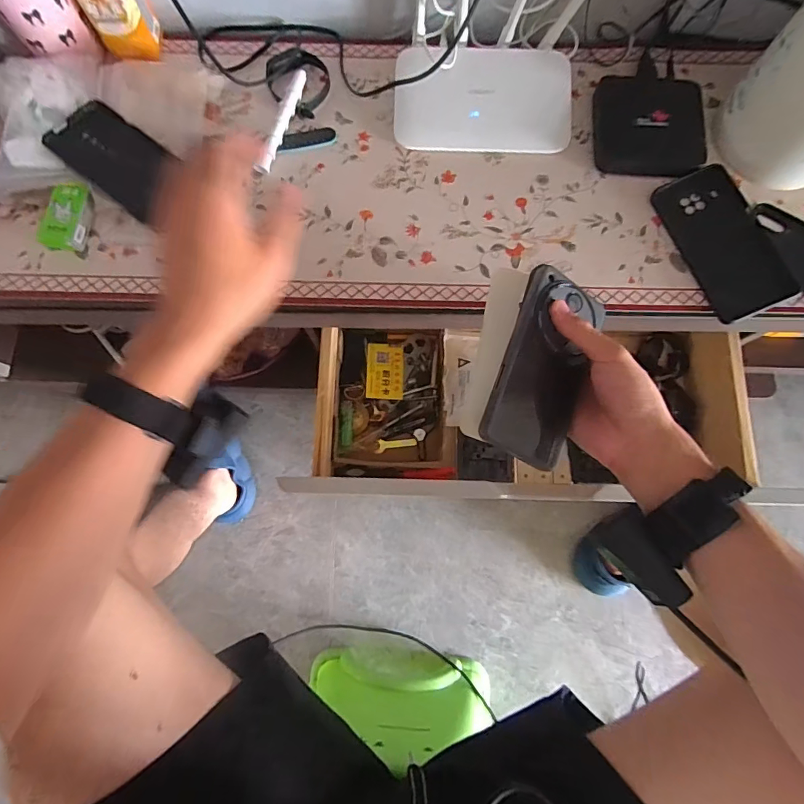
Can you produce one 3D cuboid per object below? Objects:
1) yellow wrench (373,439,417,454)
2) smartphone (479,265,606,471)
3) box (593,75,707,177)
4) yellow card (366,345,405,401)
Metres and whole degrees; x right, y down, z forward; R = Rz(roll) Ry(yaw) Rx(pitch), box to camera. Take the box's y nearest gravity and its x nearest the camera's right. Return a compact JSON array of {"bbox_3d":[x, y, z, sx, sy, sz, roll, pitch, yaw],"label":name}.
[{"bbox_3d":[-0.010,0.062,0.674,0.062,0.005,0.019,-12,77,-3],"label":"yellow wrench"},{"bbox_3d":[0.120,-0.030,0.383,0.077,0.016,0.159,25,80,-22],"label":"smartphone"},{"bbox_3d":[0.276,-0.309,0.506,0.113,0.027,0.114,4,76,0],"label":"box"},{"bbox_3d":[-0.025,-0.046,0.674,0.055,0.006,0.086,3,72,-7],"label":"yellow card"}]

